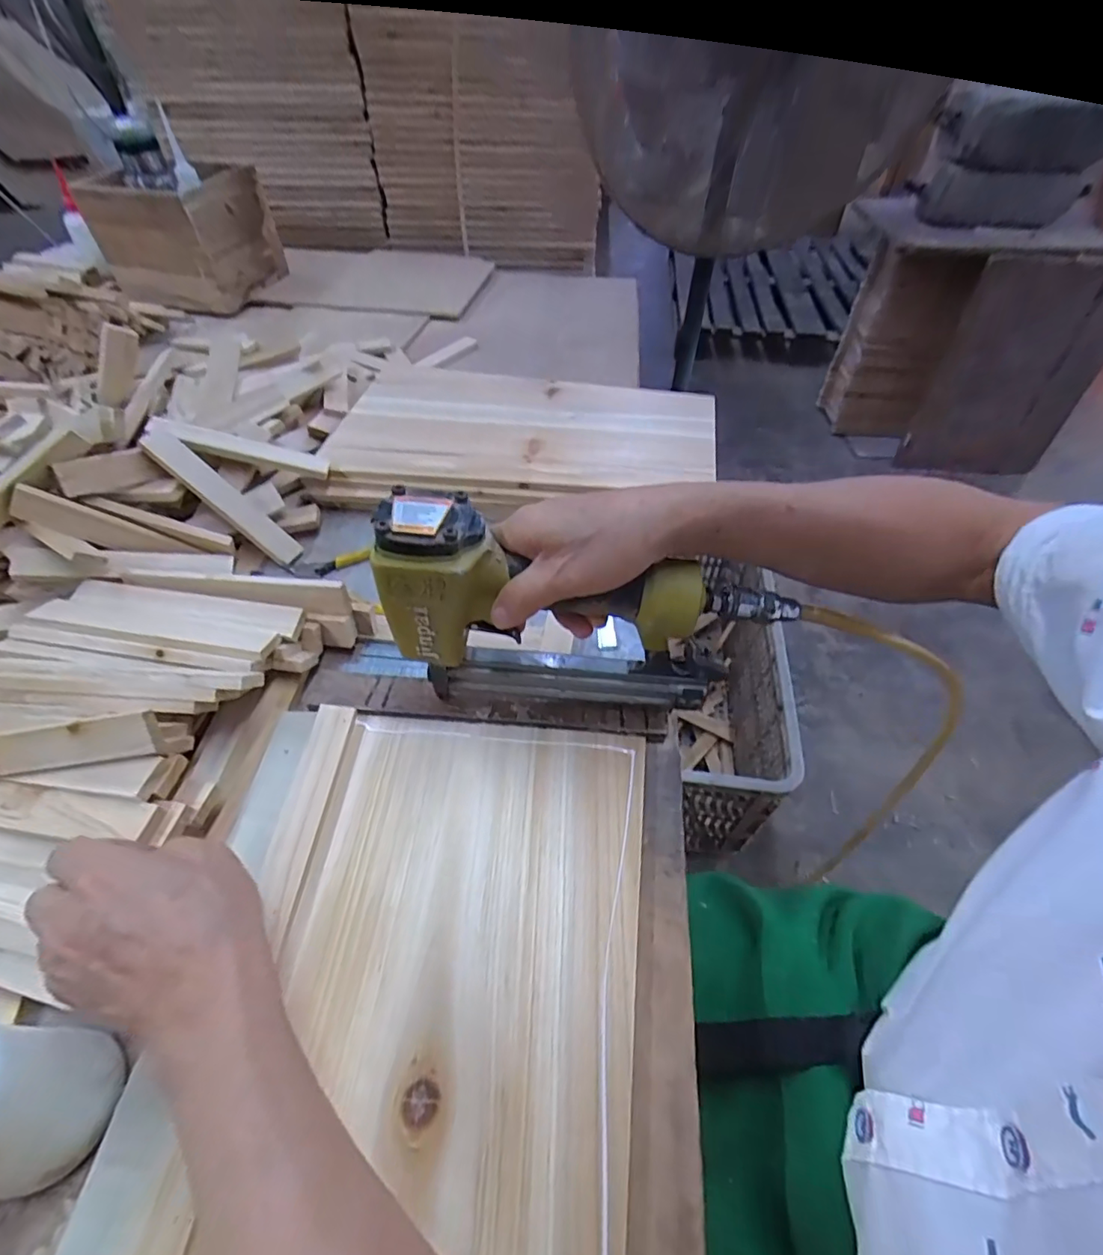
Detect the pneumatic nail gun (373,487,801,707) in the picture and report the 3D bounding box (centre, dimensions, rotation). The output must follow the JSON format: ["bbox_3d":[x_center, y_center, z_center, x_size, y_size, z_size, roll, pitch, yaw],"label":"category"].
[{"bbox_3d":[0.022,-0.009,0.357,0.235,0.152,0.049,0,50,0],"label":"pneumatic nail gun"}]

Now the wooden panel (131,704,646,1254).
[{"bbox_3d":[-0.073,0.238,0.279,0.228,0.017,0.430,5,50,4],"label":"wooden panel"}]

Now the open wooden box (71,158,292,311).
[{"bbox_3d":[-0.635,-0.690,0.968,0.217,0.185,0.201,10,50,7],"label":"open wooden box"}]

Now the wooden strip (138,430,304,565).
[{"bbox_3d":[-0.310,-0.123,0.523,0.011,0.156,0.029,-19,36,40],"label":"wooden strip"}]

